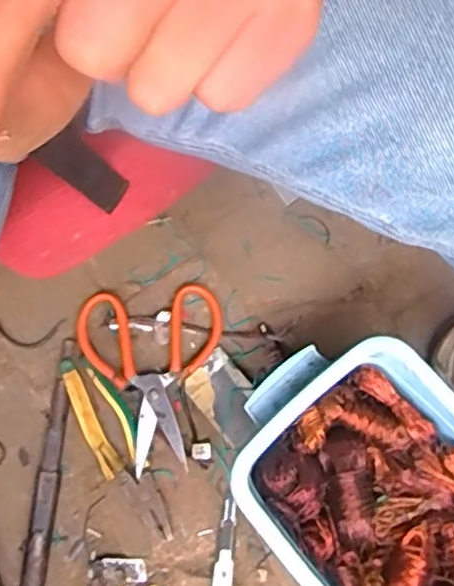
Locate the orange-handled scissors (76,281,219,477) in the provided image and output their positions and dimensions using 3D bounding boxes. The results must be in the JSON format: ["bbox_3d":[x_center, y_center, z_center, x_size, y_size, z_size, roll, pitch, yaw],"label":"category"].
[{"bbox_3d":[-0.075,0.085,0.702,0.144,0.021,0.180,-5,80,-2],"label":"orange-handled scissors"}]

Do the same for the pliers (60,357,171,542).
[{"bbox_3d":[-0.109,0.155,0.683,0.048,0.021,0.195,-23,81,-5],"label":"pliers"}]

